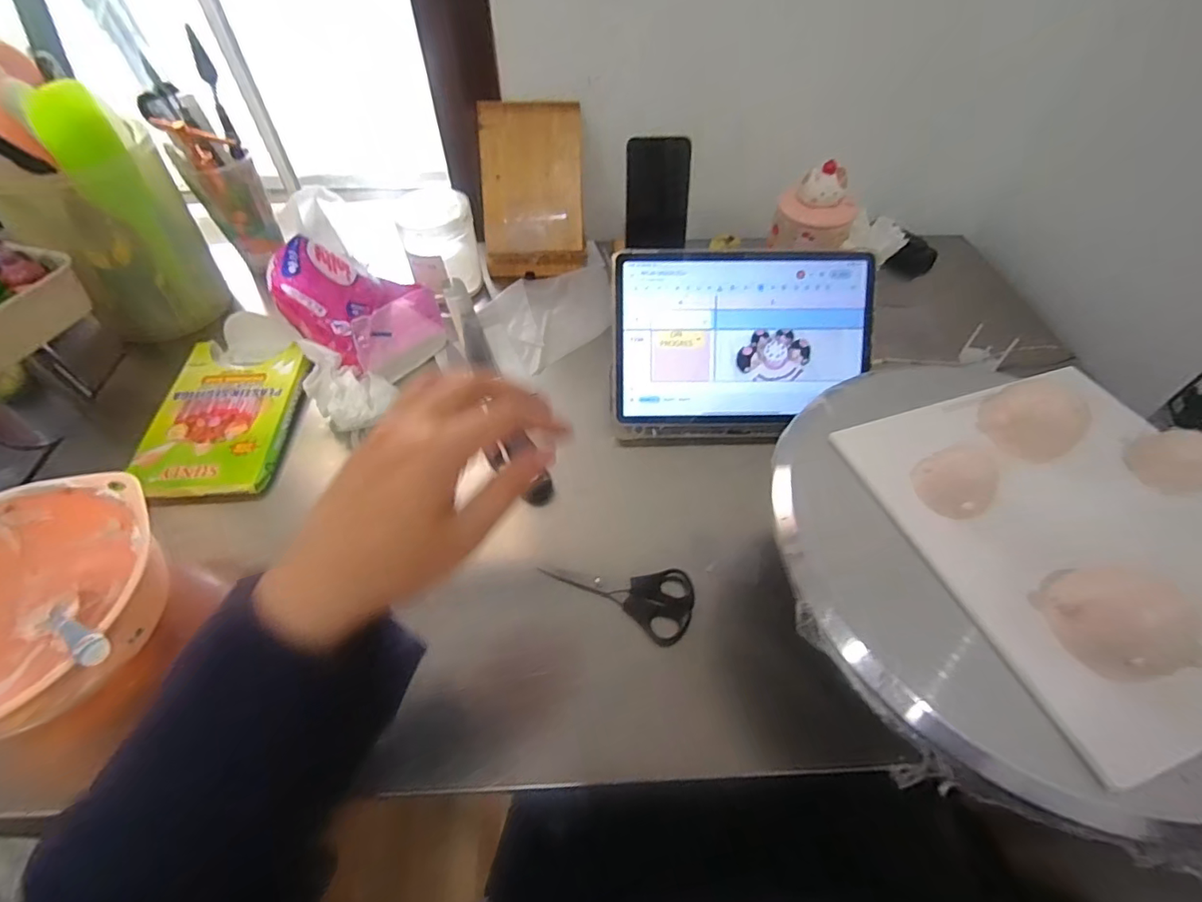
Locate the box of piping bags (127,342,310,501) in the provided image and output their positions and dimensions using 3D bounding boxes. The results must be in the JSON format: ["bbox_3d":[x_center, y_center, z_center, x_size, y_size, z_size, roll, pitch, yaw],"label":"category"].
[{"bbox_3d":[-0.387,-0.037,0.524,0.131,0.020,0.192,-2,52,-3],"label":"box of piping bags"}]

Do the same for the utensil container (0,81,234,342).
[{"bbox_3d":[-0.519,-0.239,0.551,0.119,0.252,0.118,-16,54,-13],"label":"utensil container"}]

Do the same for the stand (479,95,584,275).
[{"bbox_3d":[-0.087,-0.333,0.661,0.128,0.164,0.124,-3,52,-3],"label":"stand"}]

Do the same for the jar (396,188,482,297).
[{"bbox_3d":[-0.194,-0.247,0.626,0.085,0.106,0.085,0,52,-1],"label":"jar"}]

